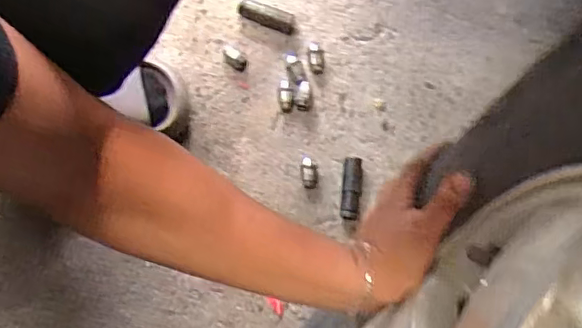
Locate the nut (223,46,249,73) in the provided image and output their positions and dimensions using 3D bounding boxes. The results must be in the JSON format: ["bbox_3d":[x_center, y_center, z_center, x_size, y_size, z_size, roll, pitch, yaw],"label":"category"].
[{"bbox_3d":[-0.075,-0.140,0.773,0.040,0.017,0.021,36,81,7],"label":"nut"}]

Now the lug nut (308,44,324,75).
[{"bbox_3d":[0.034,-0.140,0.771,0.020,0.015,0.039,-6,79,-1],"label":"lug nut"}]

